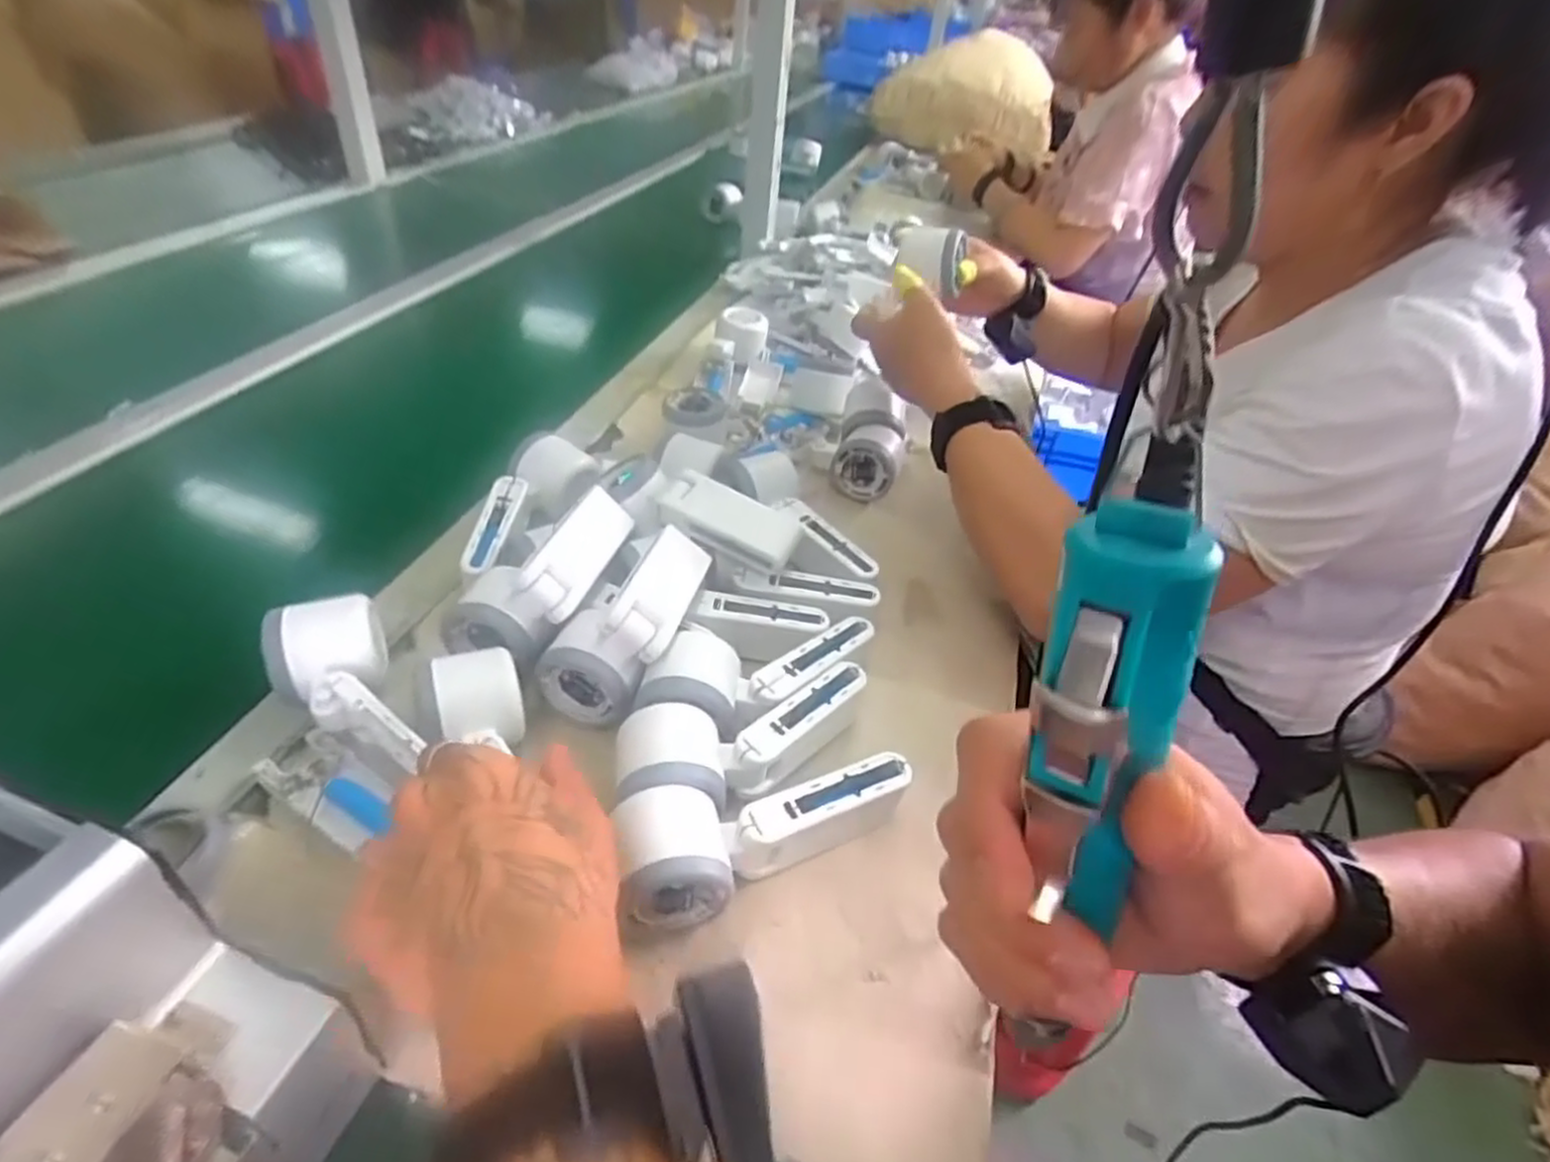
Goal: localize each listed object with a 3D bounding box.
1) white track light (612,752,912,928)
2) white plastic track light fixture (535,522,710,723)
[{"bbox_3d":[0.000,0.128,0.387,0.155,0.074,0.051,-9,40,-13],"label":"white track light"},{"bbox_3d":[-0.093,0.023,0.489,0.076,0.074,0.125,13,41,6],"label":"white plastic track light fixture"}]

